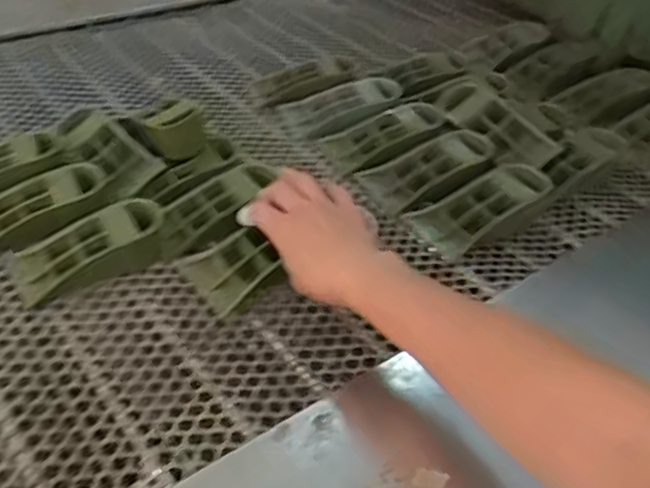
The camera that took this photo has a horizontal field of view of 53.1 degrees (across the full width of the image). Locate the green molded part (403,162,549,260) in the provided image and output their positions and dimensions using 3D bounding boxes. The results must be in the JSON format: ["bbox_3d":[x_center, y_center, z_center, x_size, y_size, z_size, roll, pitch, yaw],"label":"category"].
[{"bbox_3d":[0.158,-0.036,0.649,0.137,0.029,0.071,-30,49,-9],"label":"green molded part"}]

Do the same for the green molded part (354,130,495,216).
[{"bbox_3d":[0.115,-0.085,0.697,0.143,0.031,0.066,-27,48,-8],"label":"green molded part"}]

